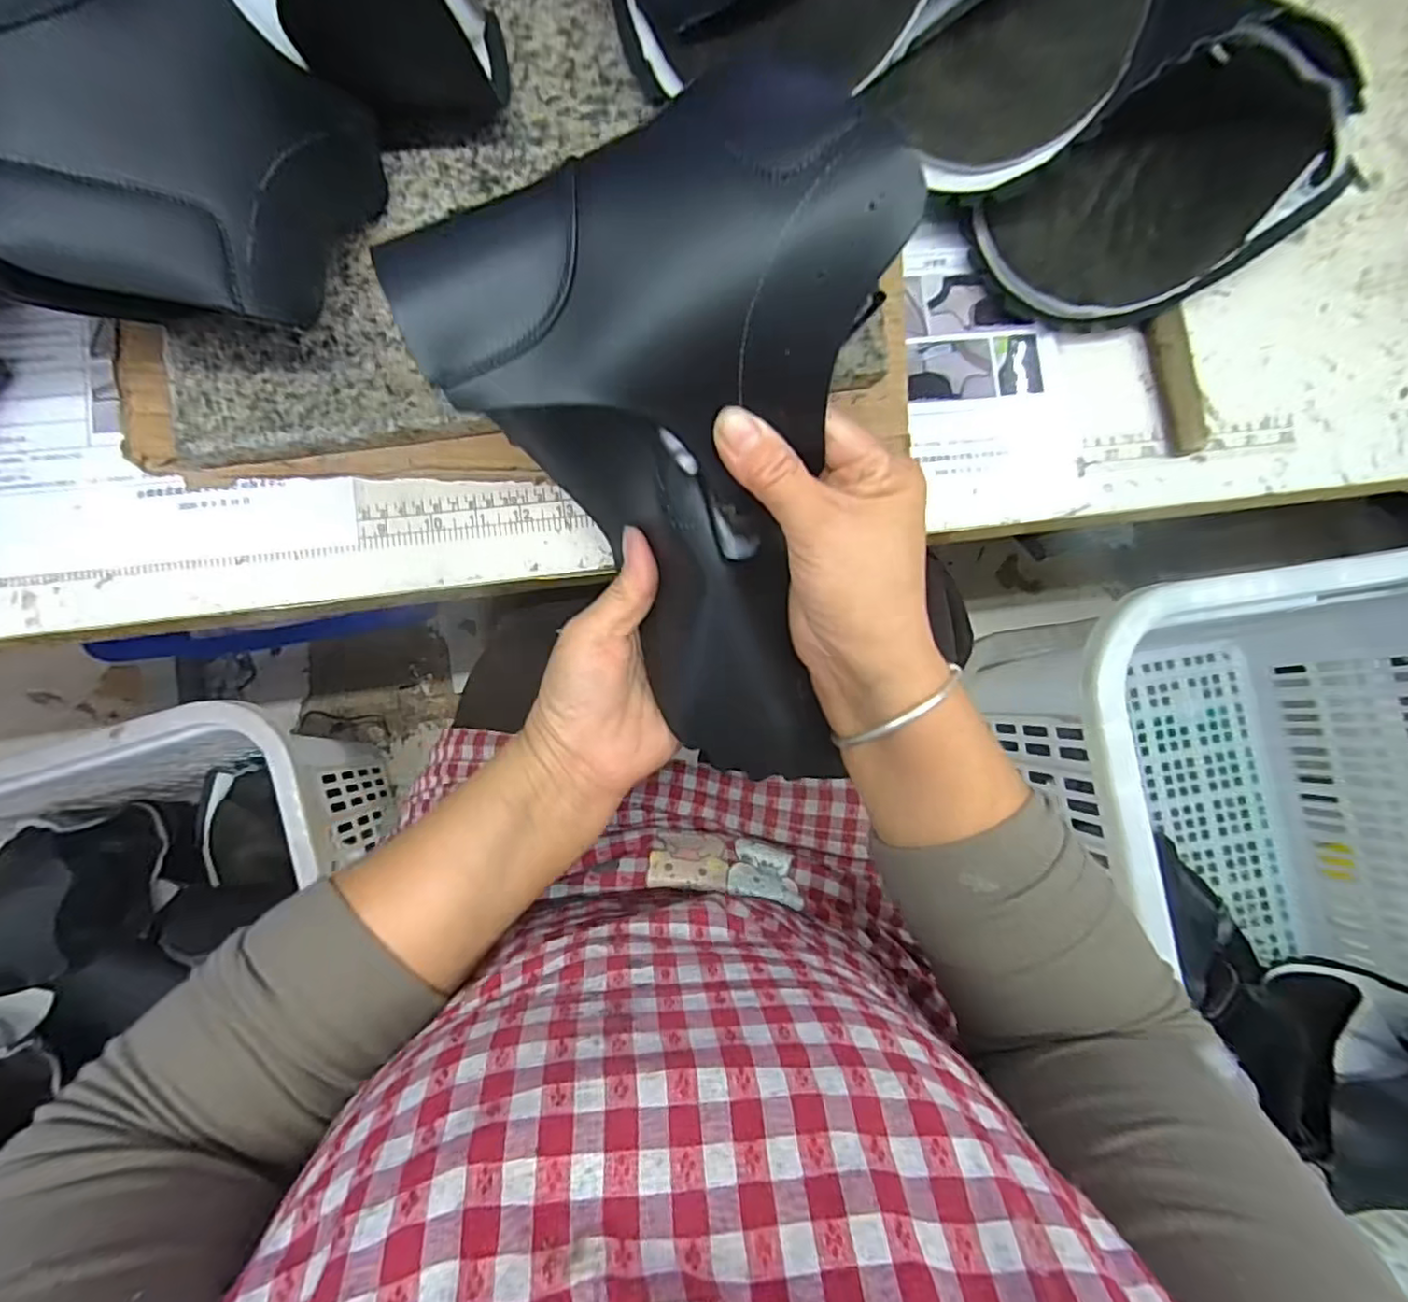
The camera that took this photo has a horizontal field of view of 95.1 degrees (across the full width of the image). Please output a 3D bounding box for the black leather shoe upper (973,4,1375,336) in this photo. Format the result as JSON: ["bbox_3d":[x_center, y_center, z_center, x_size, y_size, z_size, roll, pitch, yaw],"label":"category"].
[{"bbox_3d":[0.281,-0.278,0.379,0.192,0.111,0.111,-30,88,-7],"label":"black leather shoe upper"}]

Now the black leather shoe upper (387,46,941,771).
[{"bbox_3d":[0.011,-0.065,0.266,0.154,0.141,0.243,-28,88,-7],"label":"black leather shoe upper"}]

